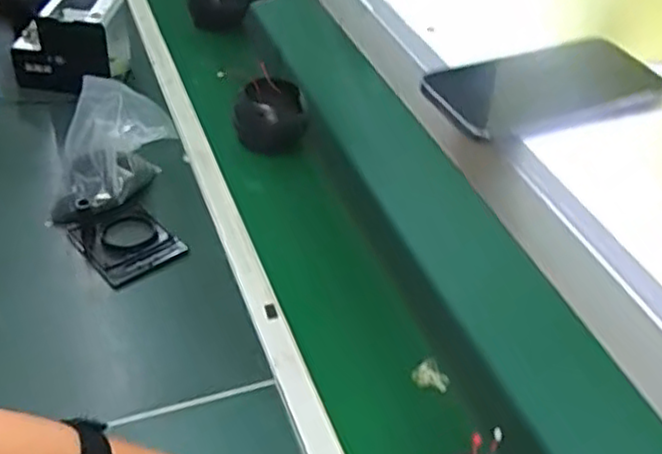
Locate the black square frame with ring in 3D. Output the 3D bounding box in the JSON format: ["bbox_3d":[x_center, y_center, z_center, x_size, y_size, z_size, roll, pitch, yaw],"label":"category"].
[{"bbox_3d":[-0.298,0.019,1.015,0.116,0.023,0.146,-33,52,-32],"label":"black square frame with ring"}]

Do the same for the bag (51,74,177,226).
[{"bbox_3d":[-0.335,-0.127,1.050,0.105,0.186,0.214,30,46,26],"label":"bag"}]

